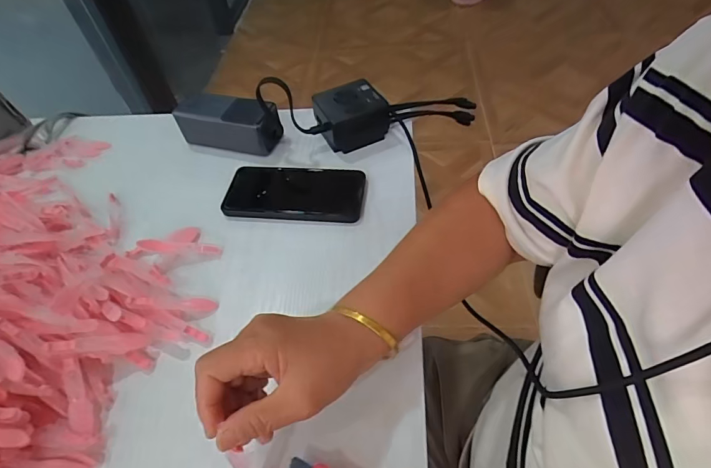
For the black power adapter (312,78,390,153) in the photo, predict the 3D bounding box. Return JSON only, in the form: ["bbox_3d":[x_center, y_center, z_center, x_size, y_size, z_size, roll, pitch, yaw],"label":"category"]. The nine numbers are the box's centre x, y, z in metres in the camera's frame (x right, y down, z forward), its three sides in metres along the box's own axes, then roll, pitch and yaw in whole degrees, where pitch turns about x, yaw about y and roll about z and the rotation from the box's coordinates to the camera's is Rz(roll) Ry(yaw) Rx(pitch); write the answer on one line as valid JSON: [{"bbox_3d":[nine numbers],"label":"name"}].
[{"bbox_3d":[-0.004,-0.150,0.515,0.083,0.049,0.073,-24,53,-13],"label":"black power adapter"}]

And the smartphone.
[{"bbox_3d":[-0.070,-0.048,0.472,0.157,0.015,0.080,3,52,8],"label":"smartphone"}]

